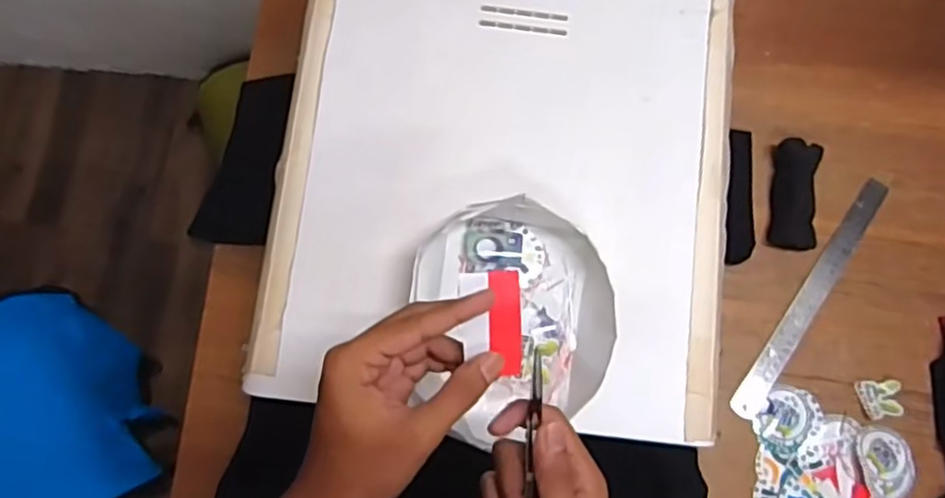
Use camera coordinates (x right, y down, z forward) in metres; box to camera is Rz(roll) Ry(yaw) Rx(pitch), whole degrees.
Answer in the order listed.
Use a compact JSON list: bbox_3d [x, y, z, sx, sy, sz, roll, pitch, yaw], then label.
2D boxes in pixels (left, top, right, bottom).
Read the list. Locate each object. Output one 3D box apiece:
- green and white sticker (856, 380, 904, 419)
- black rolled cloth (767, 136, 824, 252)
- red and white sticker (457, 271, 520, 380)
[{"bbox_3d":[0.446,0.164,0.734,0.048,0.005,0.040,-1,78,-1],"label":"green and white sticker"},{"bbox_3d":[0.369,-0.062,0.766,0.049,0.023,0.126,9,78,1],"label":"black rolled cloth"},{"bbox_3d":[0.010,0.044,0.395,0.035,0.004,0.060,0,89,-1],"label":"red and white sticker"}]

